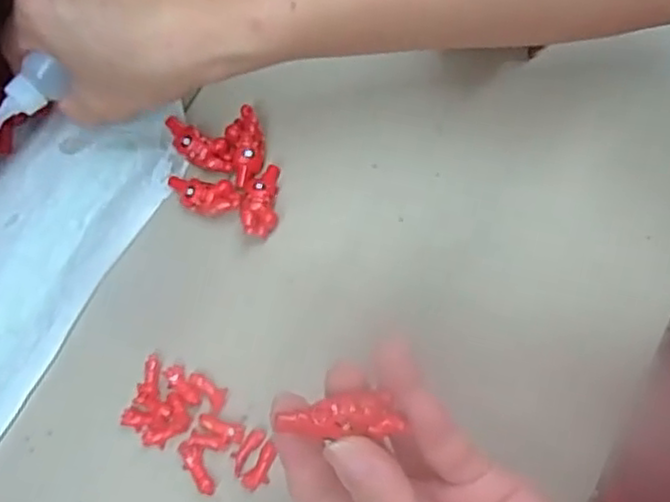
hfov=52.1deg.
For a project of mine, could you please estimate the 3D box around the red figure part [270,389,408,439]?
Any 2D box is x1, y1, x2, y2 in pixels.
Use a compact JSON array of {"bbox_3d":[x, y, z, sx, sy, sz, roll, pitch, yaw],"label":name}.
[{"bbox_3d":[0.001,0.054,0.227,0.040,0.007,0.014,-2,73,-7],"label":"red figure part"}]

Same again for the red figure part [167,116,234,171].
[{"bbox_3d":[-0.071,-0.055,0.360,0.042,0.007,0.017,23,76,11],"label":"red figure part"}]

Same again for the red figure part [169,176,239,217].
[{"bbox_3d":[-0.068,-0.029,0.353,0.042,0.009,0.018,11,79,11],"label":"red figure part"}]

